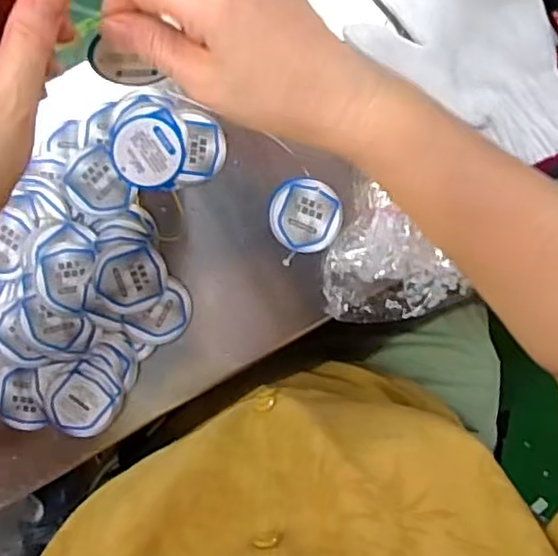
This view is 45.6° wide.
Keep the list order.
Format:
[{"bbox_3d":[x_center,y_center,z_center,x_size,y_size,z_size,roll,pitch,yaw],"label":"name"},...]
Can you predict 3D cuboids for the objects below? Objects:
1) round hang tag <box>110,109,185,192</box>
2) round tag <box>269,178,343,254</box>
[{"bbox_3d":[-0.087,-0.083,0.444,0.047,0.004,0.049,-1,98,-5],"label":"round hang tag"},{"bbox_3d":[0.018,-0.042,0.456,0.048,0.006,0.048,-1,98,-5],"label":"round tag"}]

